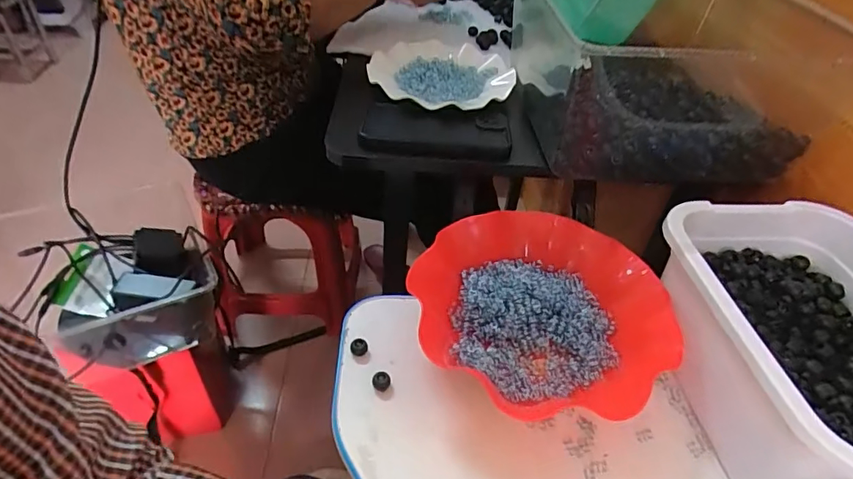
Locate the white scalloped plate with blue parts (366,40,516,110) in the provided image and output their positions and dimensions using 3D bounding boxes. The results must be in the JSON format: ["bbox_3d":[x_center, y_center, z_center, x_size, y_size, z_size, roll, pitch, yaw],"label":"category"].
[{"bbox_3d":[0.020,-0.211,0.636,0.176,0.035,0.177,2,41,-2],"label":"white scalloped plate with blue parts"}]

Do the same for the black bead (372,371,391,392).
[{"bbox_3d":[-0.039,0.122,0.427,0.016,0.013,0.013,7,44,10],"label":"black bead"}]

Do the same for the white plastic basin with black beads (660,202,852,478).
[{"bbox_3d":[0.313,0.087,0.398,0.181,0.102,0.251,-7,43,-5],"label":"white plastic basin with black beads"}]

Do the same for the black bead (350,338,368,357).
[{"bbox_3d":[-0.061,0.098,0.452,0.015,0.013,0.014,-1,43,1],"label":"black bead"}]

